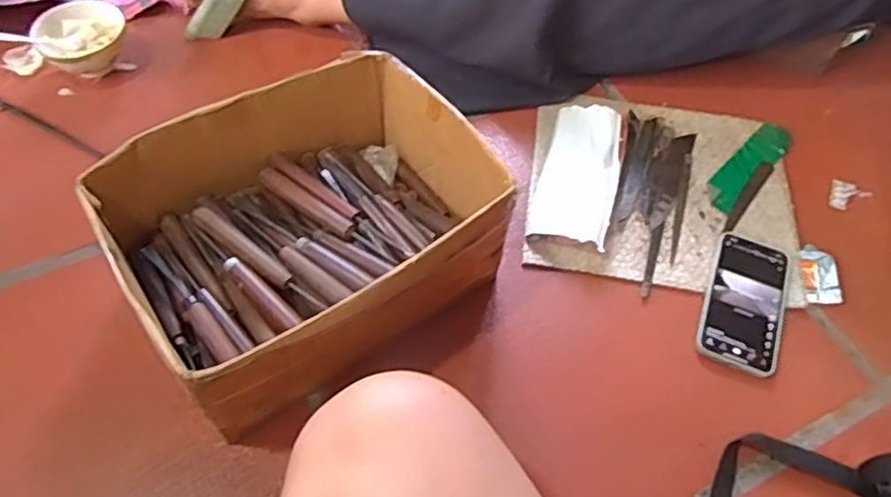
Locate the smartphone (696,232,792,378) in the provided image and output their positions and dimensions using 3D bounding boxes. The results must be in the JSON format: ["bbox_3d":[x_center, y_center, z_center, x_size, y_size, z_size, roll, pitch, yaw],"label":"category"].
[{"bbox_3d":[0.313,0.053,0.692,0.081,0.012,0.162,21,61,13],"label":"smartphone"}]

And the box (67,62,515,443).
[{"bbox_3d":[-0.129,-0.022,0.620,0.316,0.129,0.261,-31,64,-22],"label":"box"}]

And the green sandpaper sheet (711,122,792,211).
[{"bbox_3d":[0.368,-0.102,0.801,0.042,0.011,0.166,40,67,22],"label":"green sandpaper sheet"}]

